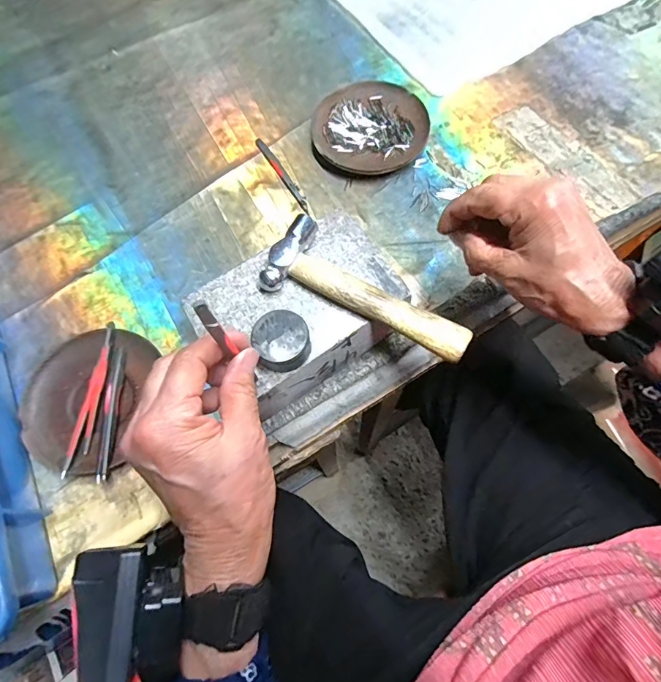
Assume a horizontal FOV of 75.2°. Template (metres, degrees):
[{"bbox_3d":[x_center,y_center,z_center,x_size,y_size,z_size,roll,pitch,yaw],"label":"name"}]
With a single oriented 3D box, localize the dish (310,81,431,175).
[{"bbox_3d":[0.039,-0.215,0.436,0.112,0.015,0.109,-1,70,2],"label":"dish"}]

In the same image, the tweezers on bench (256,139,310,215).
[{"bbox_3d":[-0.047,-0.164,0.421,0.010,0.004,0.102,-32,72,-9],"label":"tweezers on bench"}]

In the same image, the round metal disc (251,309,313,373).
[{"bbox_3d":[-0.032,0.000,0.288,0.035,0.019,0.037,0,69,0],"label":"round metal disc"}]

